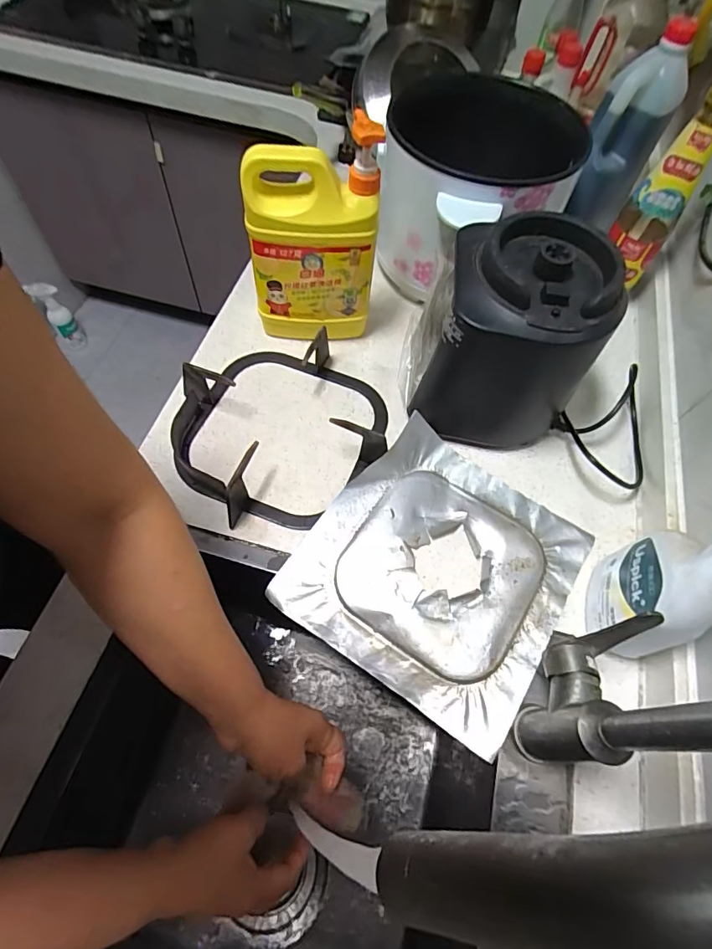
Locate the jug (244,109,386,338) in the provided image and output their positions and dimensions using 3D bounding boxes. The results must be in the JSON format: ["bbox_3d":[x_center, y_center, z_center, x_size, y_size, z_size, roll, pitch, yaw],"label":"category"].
[{"bbox_3d":[-0.051,-0.262,0.562,0.141,0.224,0.075,-1,60,-4],"label":"jug"}]

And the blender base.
[{"bbox_3d":[0.153,-0.151,0.530,0.174,0.208,0.152,-3,60,-5],"label":"blender base"}]

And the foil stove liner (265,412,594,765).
[{"bbox_3d":[0.088,0.087,0.487,0.256,0.037,0.254,31,63,14],"label":"foil stove liner"}]

